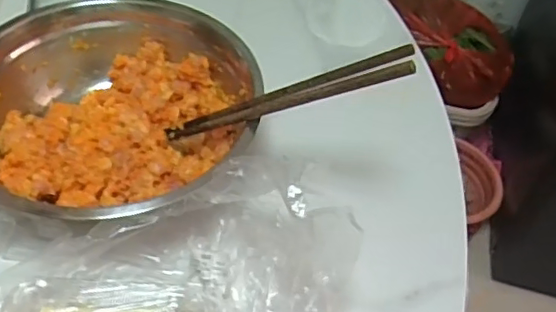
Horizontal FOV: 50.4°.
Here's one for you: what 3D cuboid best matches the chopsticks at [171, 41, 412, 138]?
[{"bbox_3d":[0.000,-0.040,0.427,0.205,0.009,0.026,-15,46,29],"label":"chopsticks"}]

